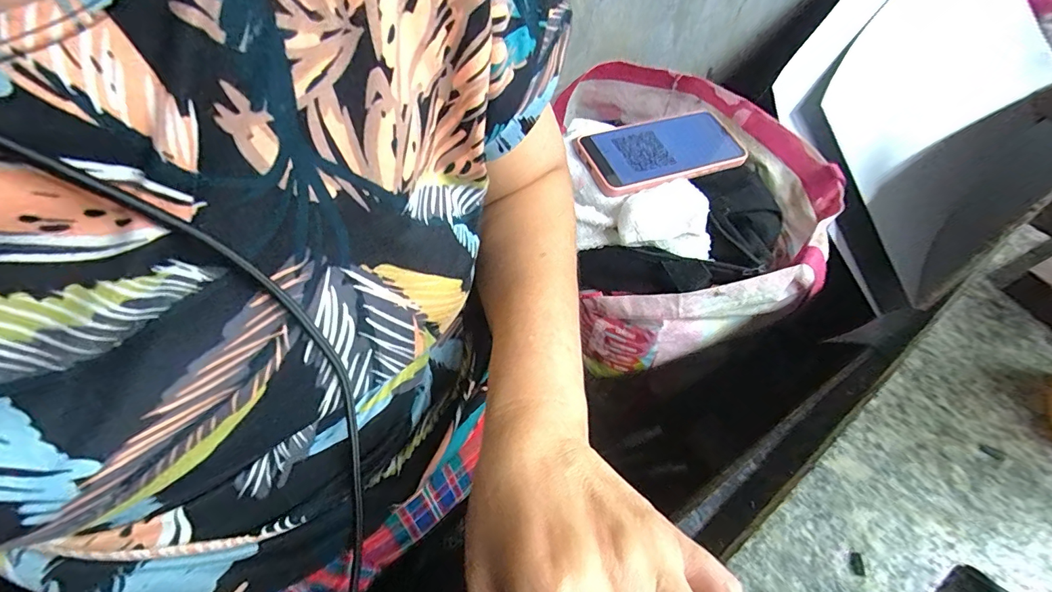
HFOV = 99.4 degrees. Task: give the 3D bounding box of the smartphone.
[{"bbox_3d":[0.136,-0.146,0.445,0.166,0.017,0.077,-18,58,-16],"label":"smartphone"}]

